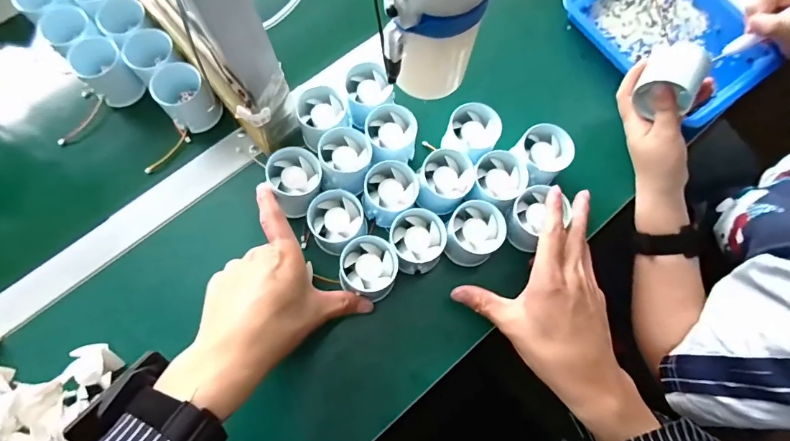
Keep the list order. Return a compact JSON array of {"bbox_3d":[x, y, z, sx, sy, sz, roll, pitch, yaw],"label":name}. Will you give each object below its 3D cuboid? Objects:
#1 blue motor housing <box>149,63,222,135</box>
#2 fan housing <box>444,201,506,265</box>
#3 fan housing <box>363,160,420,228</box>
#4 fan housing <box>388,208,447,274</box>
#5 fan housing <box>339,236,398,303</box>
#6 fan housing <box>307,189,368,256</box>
[{"bbox_3d":[-0.221,-0.130,0.431,0.050,0.052,0.054,0,73,-1],"label":"blue motor housing"},{"bbox_3d":[0.076,0.014,0.395,0.053,0.052,0.052,0,73,-1],"label":"fan housing"},{"bbox_3d":[-0.005,-0.026,0.400,0.053,0.041,0.052,0,73,-1],"label":"fan housing"},{"bbox_3d":[0.022,0.022,0.395,0.051,0.046,0.053,0,73,-1],"label":"fan housing"},{"bbox_3d":[-0.024,0.046,0.386,0.050,0.049,0.051,0,73,-1],"label":"fan housing"},{"bbox_3d":[-0.055,0.003,0.393,0.051,0.048,0.050,0,73,-1],"label":"fan housing"}]

